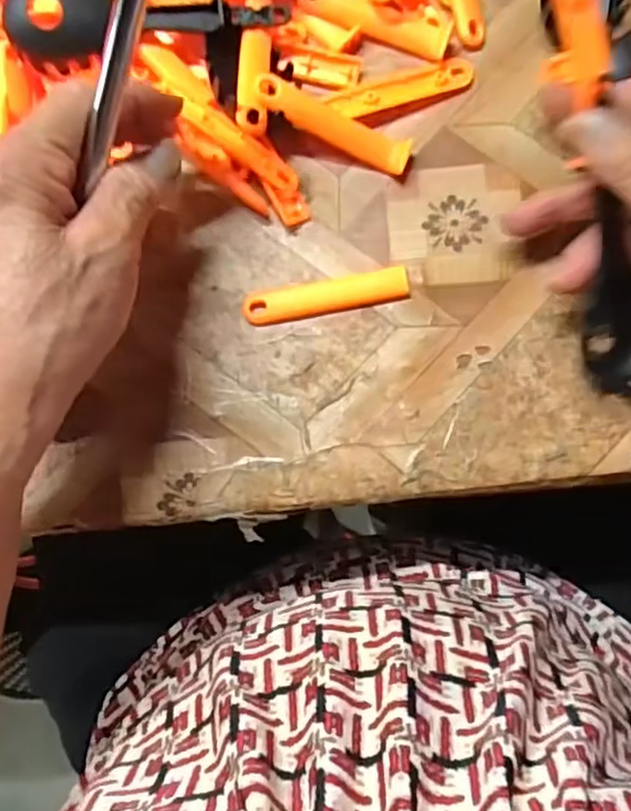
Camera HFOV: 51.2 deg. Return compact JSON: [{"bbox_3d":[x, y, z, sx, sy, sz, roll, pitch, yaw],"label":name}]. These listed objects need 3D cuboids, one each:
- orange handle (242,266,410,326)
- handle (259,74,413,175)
[{"bbox_3d":[0.005,-0.050,0.303,0.075,0.006,0.016,-10,82,1],"label":"orange handle"},{"bbox_3d":[0.009,-0.127,0.299,0.072,0.007,0.016,25,84,-8],"label":"handle"}]

